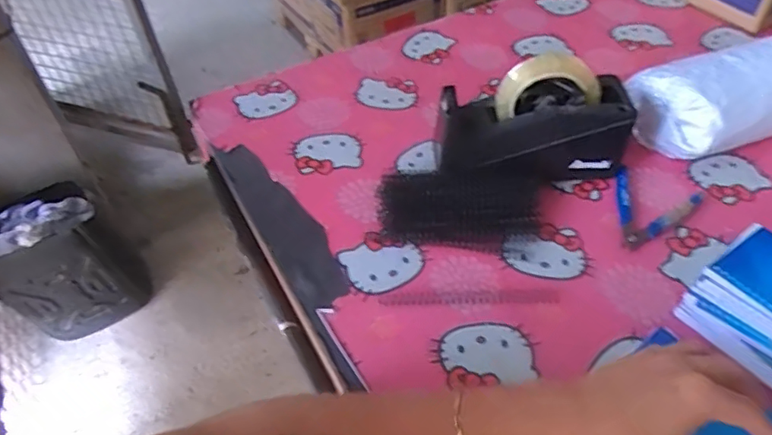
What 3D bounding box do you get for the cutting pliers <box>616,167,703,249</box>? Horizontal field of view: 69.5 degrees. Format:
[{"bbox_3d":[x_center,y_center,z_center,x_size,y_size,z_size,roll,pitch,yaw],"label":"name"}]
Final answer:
[{"bbox_3d":[0.275,-0.006,0.578,0.084,0.011,0.108,21,51,20],"label":"cutting pliers"}]

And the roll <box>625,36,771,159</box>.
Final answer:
[{"bbox_3d":[0.387,-0.127,0.628,0.193,0.106,0.113,-14,48,-10],"label":"roll"}]

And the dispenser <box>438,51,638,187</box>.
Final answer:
[{"bbox_3d":[0.155,-0.095,0.594,0.198,0.128,0.081,-5,47,-2],"label":"dispenser"}]

